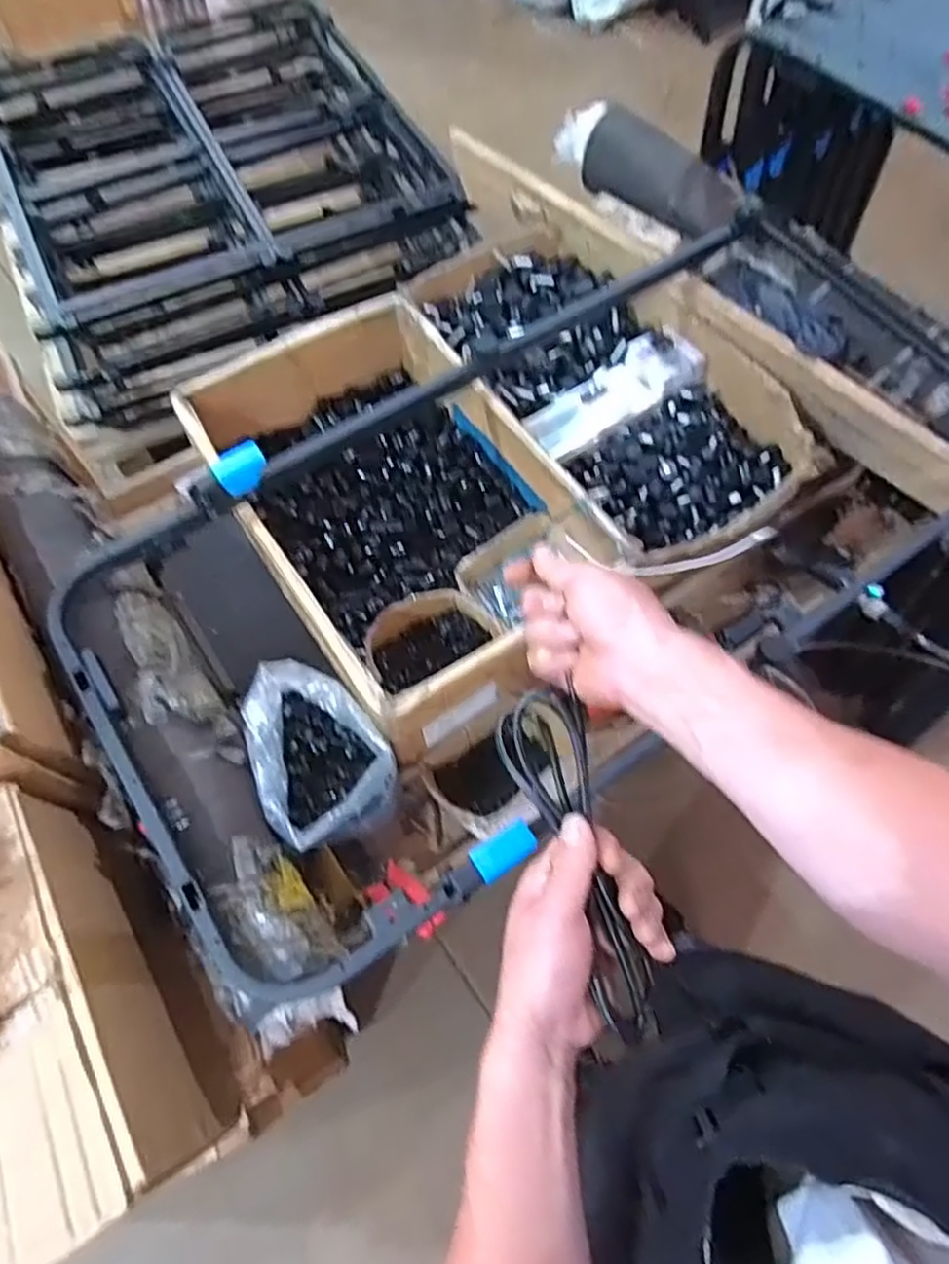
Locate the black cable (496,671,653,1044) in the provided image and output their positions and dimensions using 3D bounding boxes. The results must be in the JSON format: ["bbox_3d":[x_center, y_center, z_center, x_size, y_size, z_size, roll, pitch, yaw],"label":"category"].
[{"bbox_3d":[0.073,0.150,0.471,0.061,0.033,0.227,-15,74,-7],"label":"black cable"}]

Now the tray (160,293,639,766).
[{"bbox_3d":[-0.097,-0.158,0.889,0.338,0.159,0.541,-32,69,-14],"label":"tray"}]

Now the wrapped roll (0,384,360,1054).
[{"bbox_3d":[-0.375,0.013,0.747,0.131,0.113,0.871,-32,69,-14],"label":"wrapped roll"}]

